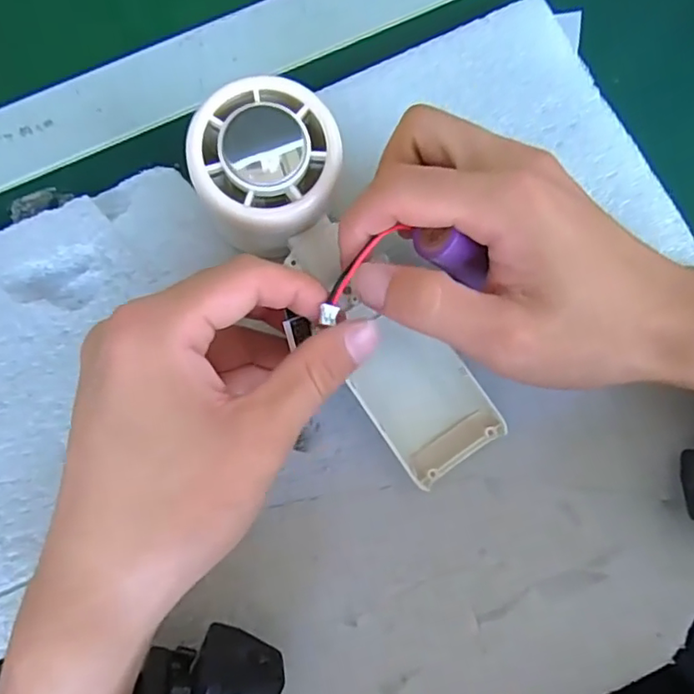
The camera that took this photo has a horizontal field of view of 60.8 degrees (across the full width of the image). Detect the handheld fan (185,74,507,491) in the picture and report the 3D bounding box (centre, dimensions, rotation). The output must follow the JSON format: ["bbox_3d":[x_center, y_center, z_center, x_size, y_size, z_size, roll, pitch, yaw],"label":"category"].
[{"bbox_3d":[-0.001,-0.023,0.224,0.054,0.031,0.162,-33,101,-6],"label":"handheld fan"}]

